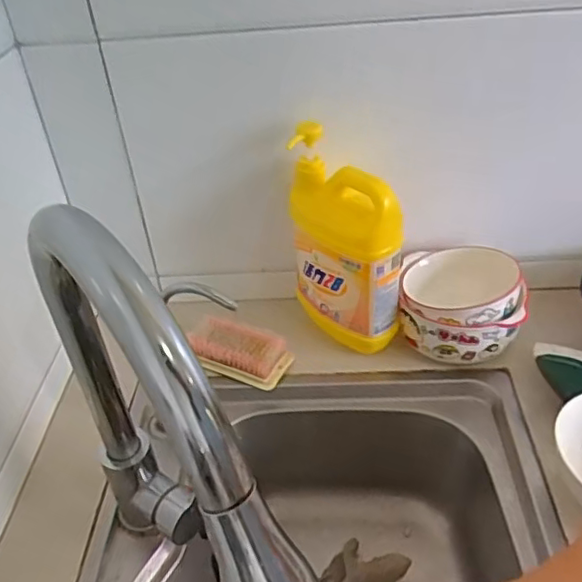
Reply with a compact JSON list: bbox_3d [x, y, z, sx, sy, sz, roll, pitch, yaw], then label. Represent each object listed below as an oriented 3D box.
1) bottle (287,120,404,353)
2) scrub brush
[{"bbox_3d":[0.061,-0.049,0.686,0.069,0.217,0.137,-25,43,-24],"label":"bottle"},{"bbox_3d":[-0.061,0.069,0.727,0.115,0.032,0.061,12,41,19],"label":"scrub brush"}]

